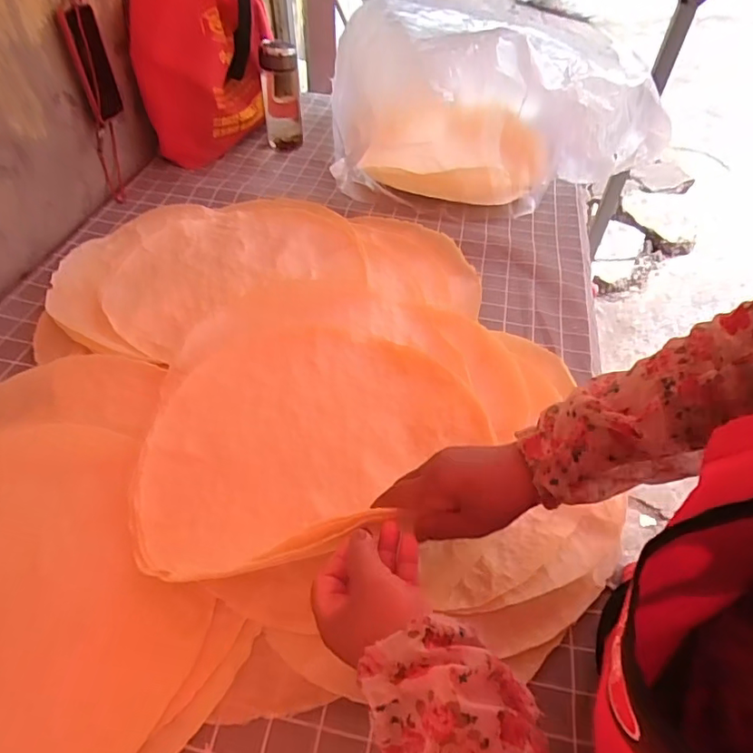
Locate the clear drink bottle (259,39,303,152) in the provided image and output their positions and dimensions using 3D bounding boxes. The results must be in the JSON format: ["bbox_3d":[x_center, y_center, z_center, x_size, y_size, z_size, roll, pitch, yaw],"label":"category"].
[{"bbox_3d":[-0.183,-0.536,1.021,0.070,0.171,0.066,-5,49,-7],"label":"clear drink bottle"}]

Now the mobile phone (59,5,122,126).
[{"bbox_3d":[-0.459,-0.509,0.861,0.012,0.155,0.082,6,40,13],"label":"mobile phone"}]

